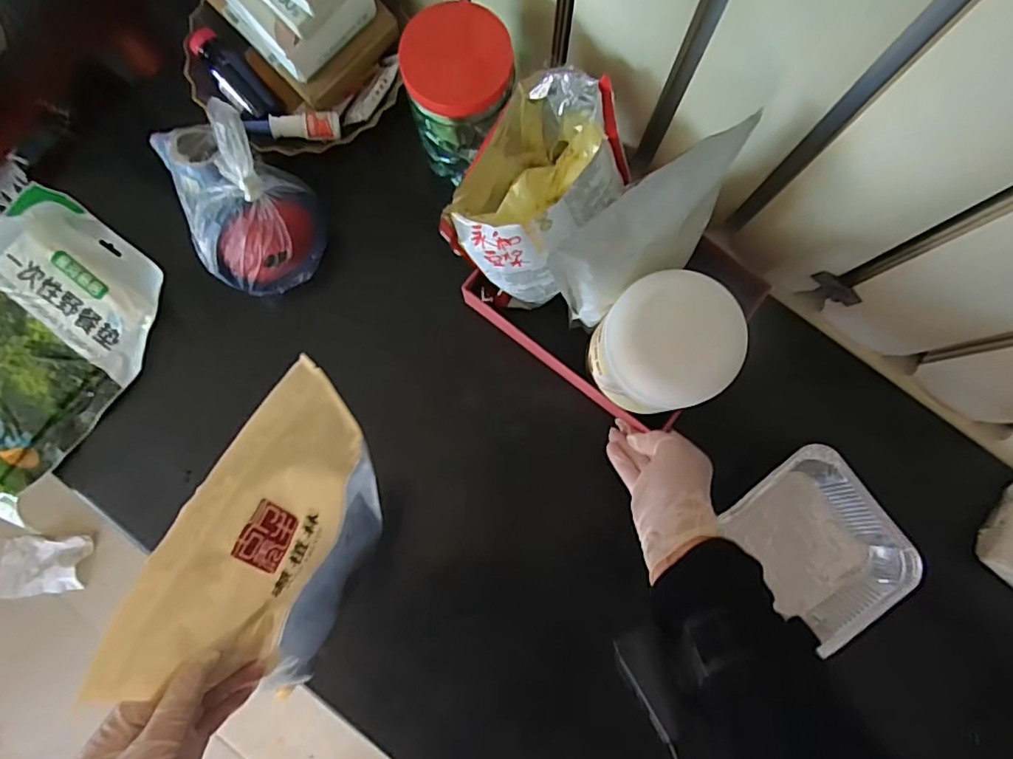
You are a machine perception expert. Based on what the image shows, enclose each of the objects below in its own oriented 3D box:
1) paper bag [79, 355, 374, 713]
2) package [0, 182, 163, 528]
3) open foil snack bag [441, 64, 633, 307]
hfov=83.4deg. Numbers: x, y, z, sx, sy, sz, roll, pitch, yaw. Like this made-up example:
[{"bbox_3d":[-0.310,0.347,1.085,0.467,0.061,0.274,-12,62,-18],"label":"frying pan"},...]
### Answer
[{"bbox_3d":[-0.147,0.113,0.380,0.027,0.191,0.191,14,62,22],"label":"paper bag"},{"bbox_3d":[-0.516,-0.039,0.603,0.228,0.021,0.293,37,85,5],"label":"package"},{"bbox_3d":[0.027,-0.169,0.533,0.104,0.136,0.170,32,84,4],"label":"open foil snack bag"}]

